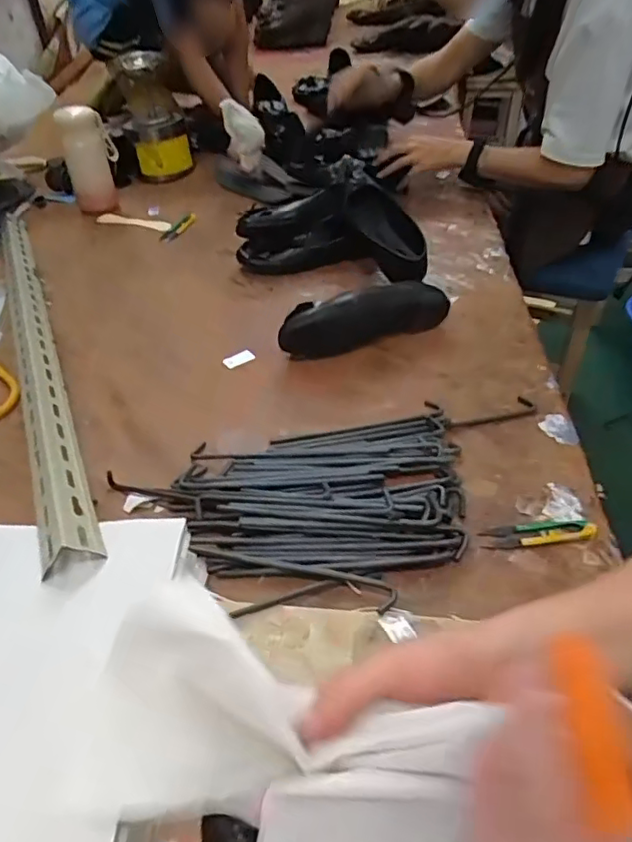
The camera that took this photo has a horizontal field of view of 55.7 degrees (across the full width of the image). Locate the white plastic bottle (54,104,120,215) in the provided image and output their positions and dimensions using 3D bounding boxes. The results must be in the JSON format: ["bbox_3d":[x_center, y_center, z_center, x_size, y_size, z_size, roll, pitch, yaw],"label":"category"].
[{"bbox_3d":[-0.426,-0.484,1.108,0.076,0.171,0.092,-22,46,-21],"label":"white plastic bottle"}]

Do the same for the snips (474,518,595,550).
[{"bbox_3d":[0.206,0.102,0.553,0.103,0.008,0.026,-2,42,-1],"label":"snips"}]

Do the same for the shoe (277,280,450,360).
[{"bbox_3d":[0.065,-0.139,0.788,0.227,0.077,0.043,-13,44,-13],"label":"shoe"}]

